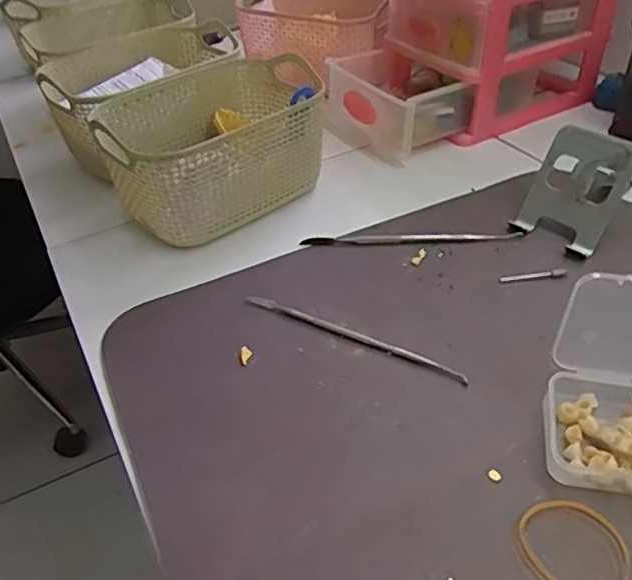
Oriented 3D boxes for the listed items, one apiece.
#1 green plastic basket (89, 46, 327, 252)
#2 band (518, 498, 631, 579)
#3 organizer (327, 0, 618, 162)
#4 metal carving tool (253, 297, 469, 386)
[{"bbox_3d":[-0.082,-0.117,0.479,0.168,0.084,0.143,-29,46,-24],"label":"green plastic basket"},{"bbox_3d":[0.113,0.110,0.258,0.042,0.004,0.045,-4,41,3],"label":"band"},{"bbox_3d":[0.135,-0.267,0.539,0.254,0.203,0.148,-24,44,-19],"label":"organizer"},{"bbox_3d":[0.022,0.026,0.359,0.145,0.006,0.008,17,46,25],"label":"metal carving tool"}]

